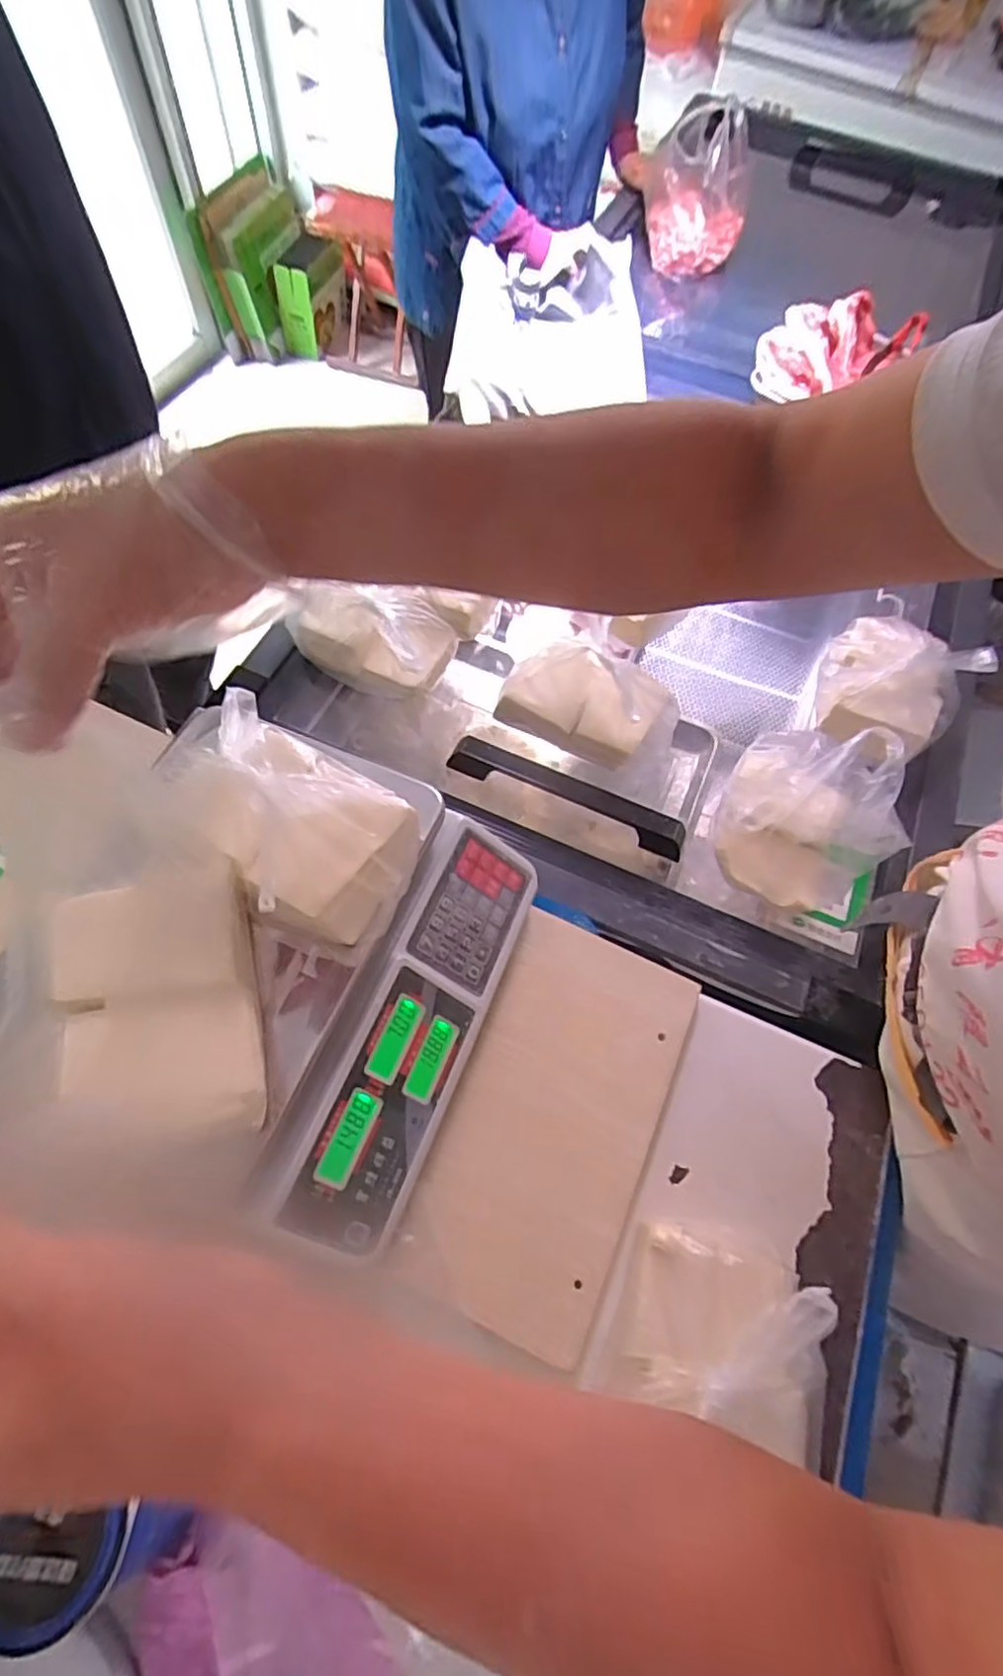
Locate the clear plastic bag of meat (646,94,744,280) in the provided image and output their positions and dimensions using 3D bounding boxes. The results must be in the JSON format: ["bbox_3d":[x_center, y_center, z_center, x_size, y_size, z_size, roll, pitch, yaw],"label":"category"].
[{"bbox_3d":[0.355,-1.175,1.232,0.189,0.211,0.198,15,64,4],"label":"clear plastic bag of meat"}]

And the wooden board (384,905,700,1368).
[{"bbox_3d":[0.040,0.211,0.533,0.155,0.014,0.295,24,65,8],"label":"wooden board"}]

